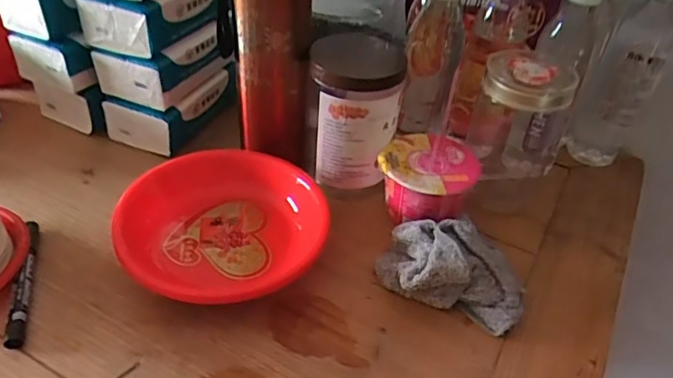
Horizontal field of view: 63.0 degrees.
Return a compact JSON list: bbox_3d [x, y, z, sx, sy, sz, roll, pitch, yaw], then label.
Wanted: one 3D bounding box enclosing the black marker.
[{"bbox_3d":[-0.271,0.078,0.479,0.013,0.015,0.139,-7,42,-15],"label":"black marker"}]

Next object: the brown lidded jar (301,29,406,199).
[{"bbox_3d":[0.015,-0.076,0.576,0.097,0.139,0.089,3,41,-3],"label":"brown lidded jar"}]

